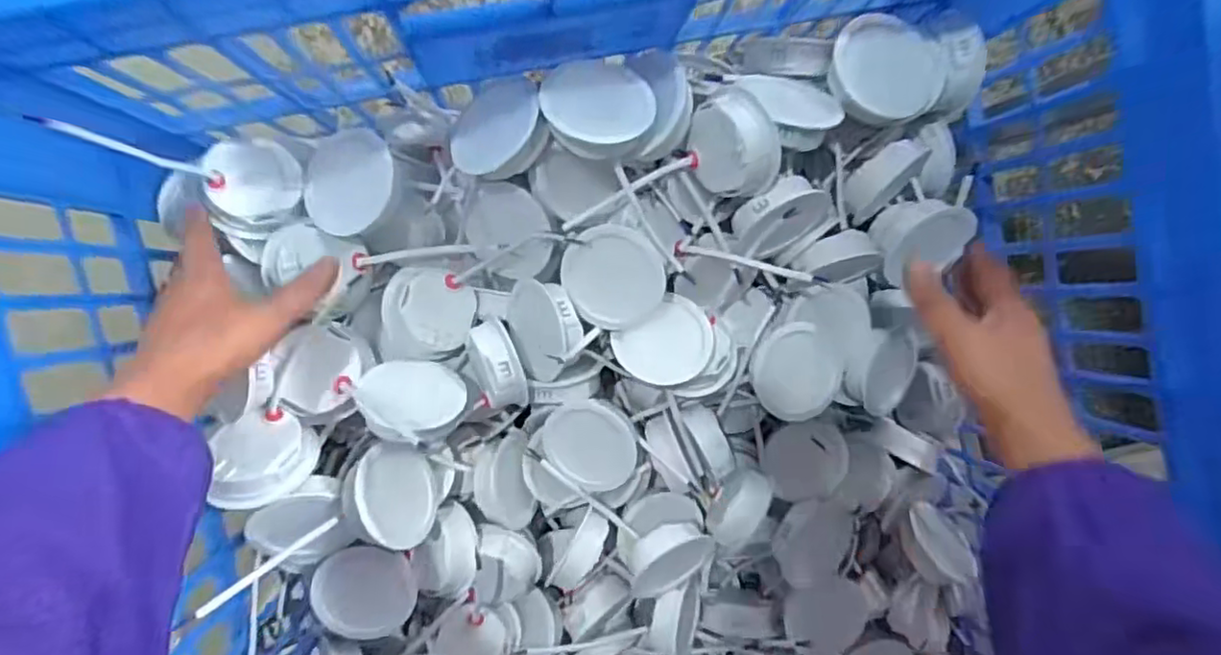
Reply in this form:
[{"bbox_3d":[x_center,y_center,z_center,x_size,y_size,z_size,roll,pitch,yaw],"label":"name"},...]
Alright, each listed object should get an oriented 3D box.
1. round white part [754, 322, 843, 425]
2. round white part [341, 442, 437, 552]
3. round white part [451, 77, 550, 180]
[{"bbox_3d":[0.137,0.036,0.478,0.060,0.018,0.071,-35,94,-3],"label":"round white part"},{"bbox_3d":[-0.151,0.116,0.434,0.019,0.076,0.068,-16,66,21],"label":"round white part"},{"bbox_3d":[-0.073,-0.134,0.420,0.067,0.020,0.071,-12,67,31],"label":"round white part"}]

